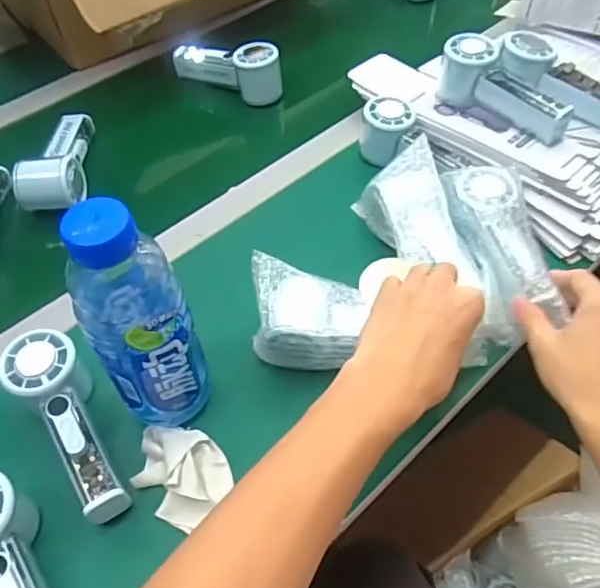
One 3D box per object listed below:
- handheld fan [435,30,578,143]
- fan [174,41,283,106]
[{"bbox_3d":[0.222,-0.224,0.611,0.152,0.061,0.060,34,61,24],"label":"handheld fan"},{"bbox_3d":[-0.094,-0.297,0.743,0.152,0.058,0.051,23,57,18],"label":"fan"}]

